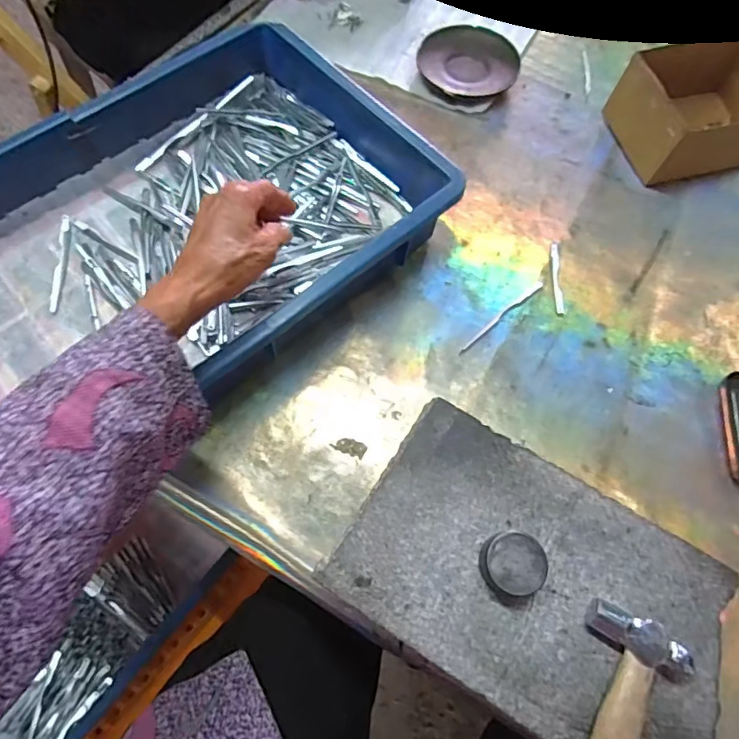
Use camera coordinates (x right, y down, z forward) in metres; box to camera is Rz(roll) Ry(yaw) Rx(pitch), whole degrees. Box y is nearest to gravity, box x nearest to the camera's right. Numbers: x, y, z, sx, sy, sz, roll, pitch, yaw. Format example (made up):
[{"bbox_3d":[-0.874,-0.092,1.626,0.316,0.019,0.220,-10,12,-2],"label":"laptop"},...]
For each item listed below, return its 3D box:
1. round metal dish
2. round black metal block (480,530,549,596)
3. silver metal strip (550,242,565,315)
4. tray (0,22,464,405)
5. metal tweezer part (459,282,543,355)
[{"bbox_3d":[0.116,-0.361,0.596,0.112,0.013,0.118,1,66,-3],"label":"round metal dish"},{"bbox_3d":[0.089,0.122,0.322,0.040,0.023,0.035,15,68,5],"label":"round black metal block"},{"bbox_3d":[0.178,-0.089,0.486,0.009,0.004,0.079,5,66,-1],"label":"silver metal strip"},{"bbox_3d":[-0.167,-0.114,0.437,0.414,0.073,0.284,-39,74,-18],"label":"tray"},{"bbox_3d":[0.119,-0.049,0.461,0.106,0.004,0.007,-38,73,-18],"label":"metal tweezer part"}]

